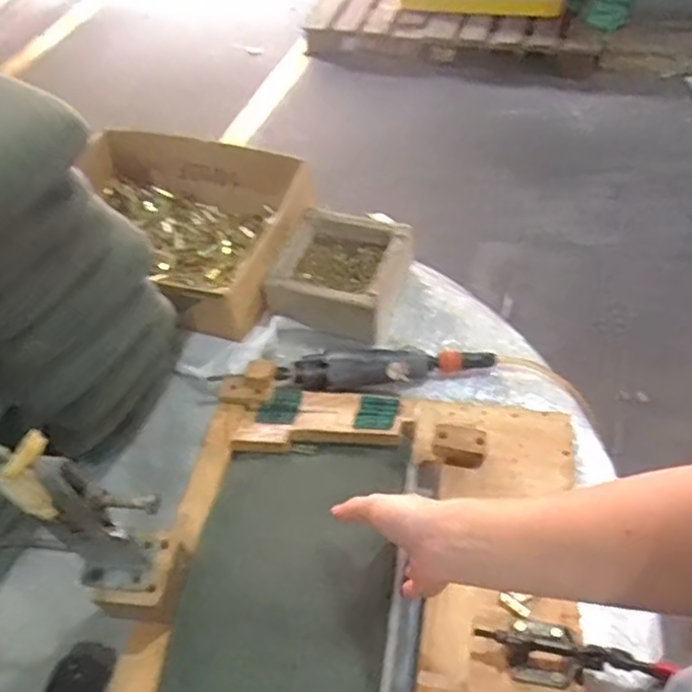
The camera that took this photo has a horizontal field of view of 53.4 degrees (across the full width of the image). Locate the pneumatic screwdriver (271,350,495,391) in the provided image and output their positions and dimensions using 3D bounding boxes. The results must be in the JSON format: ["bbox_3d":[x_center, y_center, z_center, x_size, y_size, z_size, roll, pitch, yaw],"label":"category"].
[{"bbox_3d":[0.051,0.022,0.886,0.278,0.038,0.054,-4,50,-3],"label":"pneumatic screwdriver"}]

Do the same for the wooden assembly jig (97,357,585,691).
[{"bbox_3d":[0.013,0.239,0.662,0.426,0.100,0.550,5,52,9],"label":"wooden assembly jig"}]

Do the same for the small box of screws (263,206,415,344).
[{"bbox_3d":[-0.005,-0.107,0.973,0.172,0.072,0.172,12,53,15],"label":"small box of screws"}]

